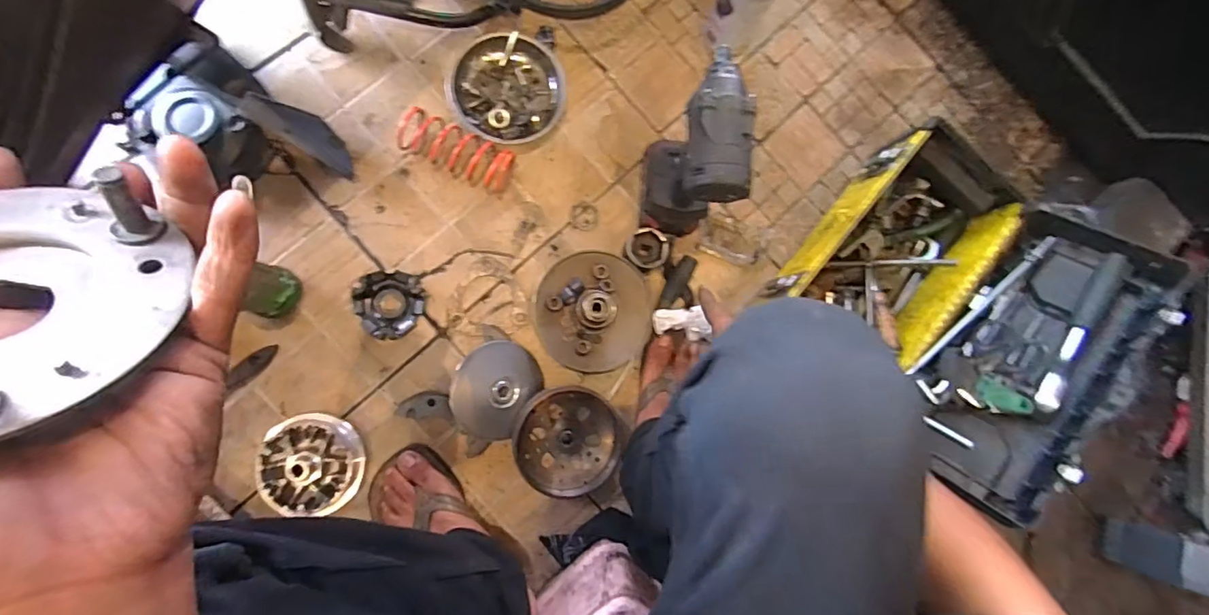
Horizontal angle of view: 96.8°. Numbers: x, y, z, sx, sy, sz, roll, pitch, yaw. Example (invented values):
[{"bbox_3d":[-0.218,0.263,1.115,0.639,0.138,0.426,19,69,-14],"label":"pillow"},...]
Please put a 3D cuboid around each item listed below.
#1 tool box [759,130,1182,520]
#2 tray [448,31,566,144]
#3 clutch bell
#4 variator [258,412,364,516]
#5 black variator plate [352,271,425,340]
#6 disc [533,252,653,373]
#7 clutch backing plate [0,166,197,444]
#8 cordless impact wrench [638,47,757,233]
[{"bbox_3d":[0.416,-0.007,0.672,0.338,0.183,0.348,41,81,-1],"label":"tool box"},{"bbox_3d":[-0.127,-0.284,0.708,0.147,0.041,0.150,1,84,-6],"label":"tray"},{"bbox_3d":[-0.045,0.163,0.668,0.133,0.052,0.123,1,84,-6],"label":"clutch bell"},{"bbox_3d":[-0.346,0.186,0.636,0.110,0.035,0.112,4,84,-6],"label":"variator"},{"bbox_3d":[-0.269,-0.003,0.669,0.081,0.019,0.083,0,84,-6],"label":"black variator plate"},{"bbox_3d":[-0.011,0.005,0.673,0.147,0.074,0.143,1,84,-6],"label":"disc"},{"bbox_3d":[-0.194,-0.007,0.165,0.100,0.030,0.100,8,47,-9],"label":"clutch backing plate"},{"bbox_3d":[0.095,-0.163,0.617,0.067,0.252,0.138,-3,87,-9],"label":"cordless impact wrench"}]

